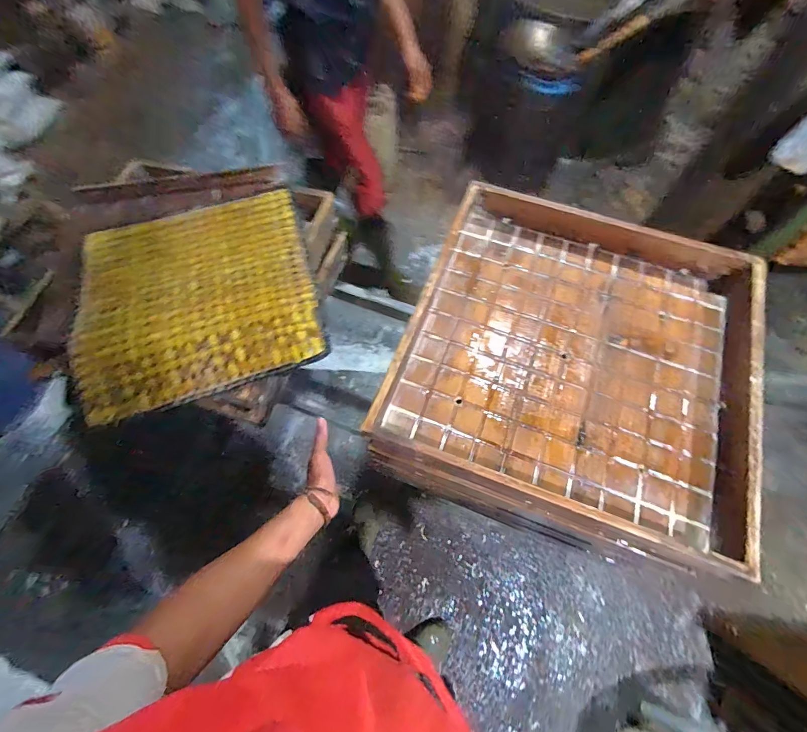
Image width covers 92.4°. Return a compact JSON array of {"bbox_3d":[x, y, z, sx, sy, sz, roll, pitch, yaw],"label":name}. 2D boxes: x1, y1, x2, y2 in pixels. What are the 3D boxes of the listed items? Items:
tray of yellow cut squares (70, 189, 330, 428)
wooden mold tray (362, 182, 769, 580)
[{"bbox_3d":[-0.432,-0.164,0.810,0.456,0.070,0.464,-14,68,-7],"label":"tray of yellow cut squares"},{"bbox_3d":[0.306,-0.052,0.682,0.544,0.088,0.579,21,68,7],"label":"wooden mold tray"}]

